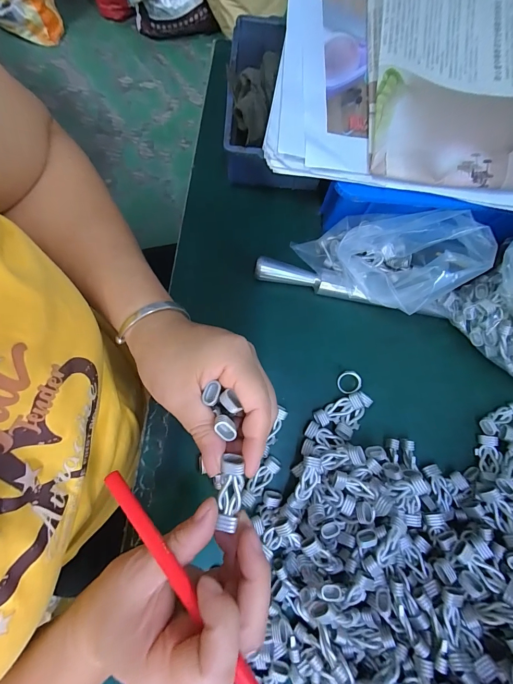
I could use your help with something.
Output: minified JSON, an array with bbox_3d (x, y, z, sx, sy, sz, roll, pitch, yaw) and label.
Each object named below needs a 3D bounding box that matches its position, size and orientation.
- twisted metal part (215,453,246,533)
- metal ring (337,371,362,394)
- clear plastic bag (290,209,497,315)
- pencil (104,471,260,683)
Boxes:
[{"bbox_3d":[-0.016,0.090,0.194,0.014,0.010,0.042,6,88,1],"label":"twisted metal part"},{"bbox_3d":[0.085,0.037,0.294,0.021,0.005,0.020,1,79,-3],"label":"metal ring"},{"bbox_3d":[0.108,-0.070,0.277,0.142,0.076,0.070,12,79,-1],"label":"clear plastic bag"},{"bbox_3d":[-0.032,0.137,0.166,0.008,0.009,0.166,-43,70,-7],"label":"pencil"}]

